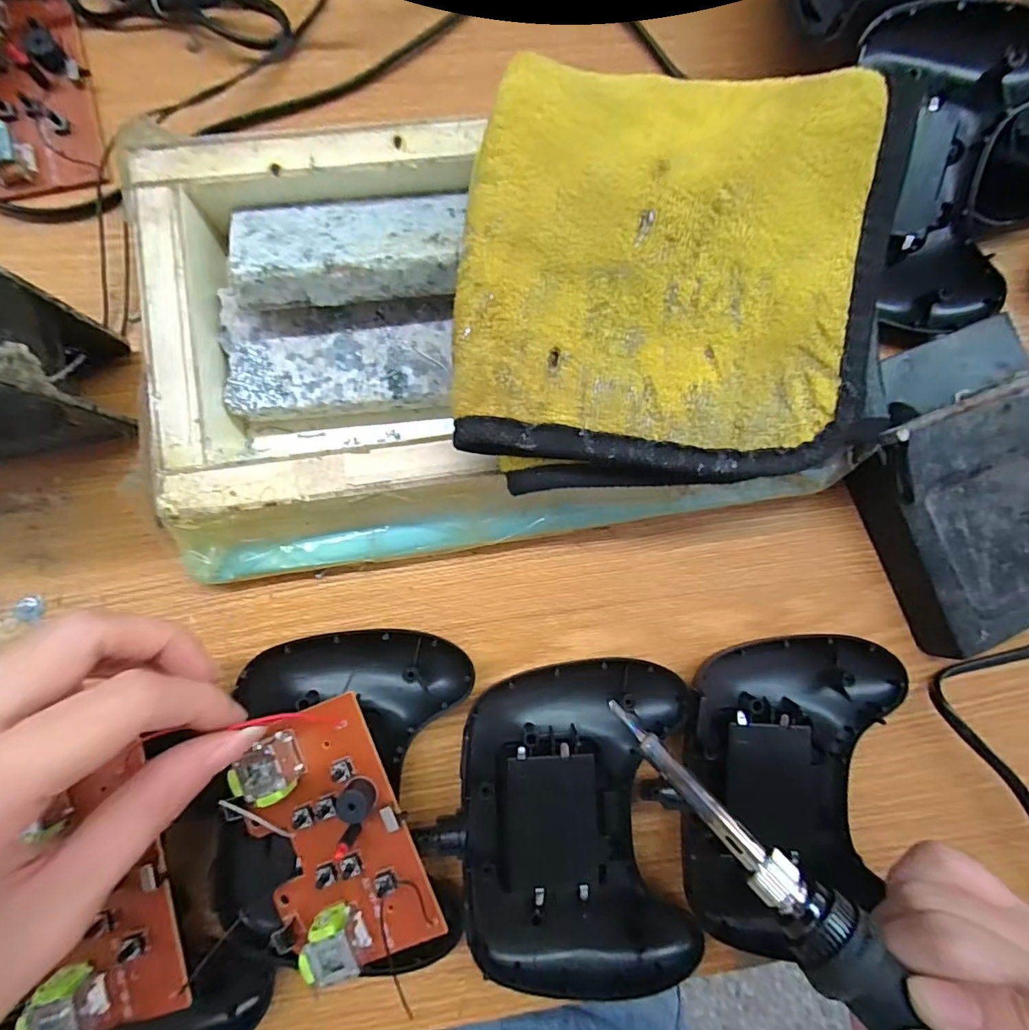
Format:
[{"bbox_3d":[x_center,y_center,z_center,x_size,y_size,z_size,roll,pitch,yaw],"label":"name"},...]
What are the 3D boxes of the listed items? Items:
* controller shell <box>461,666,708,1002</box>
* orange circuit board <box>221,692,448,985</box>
[{"bbox_3d":[0.025,0.125,0.204,0.087,0.020,0.130,-1,86,-3],"label":"controller shell"},{"bbox_3d":[-0.066,0.117,0.180,0.054,0.015,0.088,-21,88,-4],"label":"orange circuit board"}]

